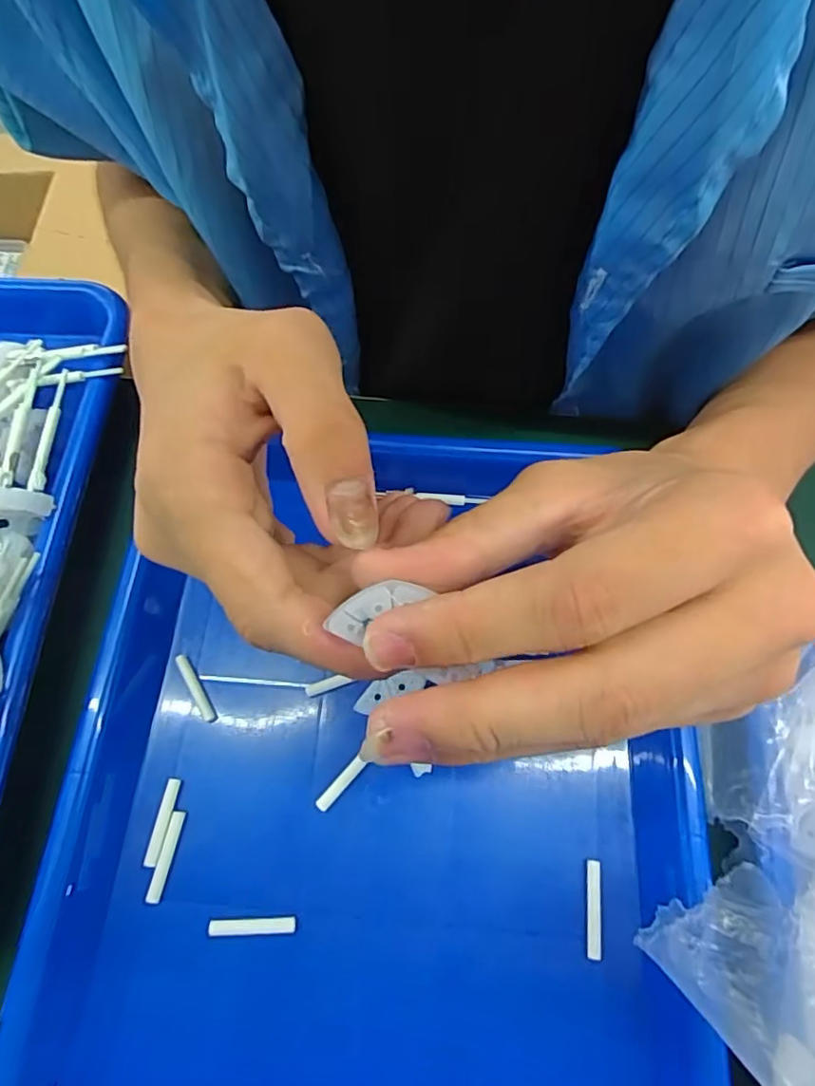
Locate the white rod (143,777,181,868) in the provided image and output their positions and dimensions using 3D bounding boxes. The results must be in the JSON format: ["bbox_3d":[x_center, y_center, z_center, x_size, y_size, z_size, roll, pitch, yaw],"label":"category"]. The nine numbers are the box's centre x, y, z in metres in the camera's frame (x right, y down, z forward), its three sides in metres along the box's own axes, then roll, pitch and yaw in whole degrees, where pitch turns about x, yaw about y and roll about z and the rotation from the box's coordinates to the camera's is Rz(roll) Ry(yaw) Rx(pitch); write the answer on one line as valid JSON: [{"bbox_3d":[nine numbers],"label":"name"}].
[{"bbox_3d":[-0.103,0.117,0.246,0.006,0.004,0.034,9,69,4],"label":"white rod"}]

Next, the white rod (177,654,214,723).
[{"bbox_3d":[-0.097,0.066,0.267,0.005,0.004,0.034,-30,71,-10],"label":"white rod"}]

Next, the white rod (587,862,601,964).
[{"bbox_3d":[0.074,0.145,0.231,0.005,0.004,0.034,7,69,4],"label":"white rod"}]

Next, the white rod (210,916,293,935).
[{"bbox_3d":[-0.062,0.152,0.231,0.033,0.004,0.006,-3,69,0],"label":"white rod"}]

